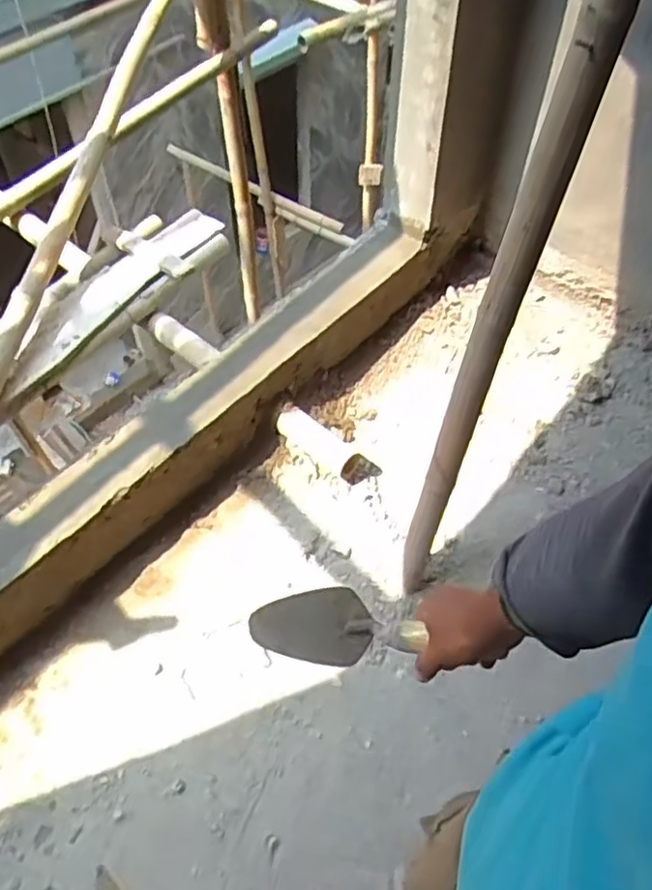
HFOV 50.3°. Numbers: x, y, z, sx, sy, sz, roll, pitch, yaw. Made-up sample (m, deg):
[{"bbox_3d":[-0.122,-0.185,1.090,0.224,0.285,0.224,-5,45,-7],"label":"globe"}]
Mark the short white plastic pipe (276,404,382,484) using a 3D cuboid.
[{"bbox_3d":[0.004,0.006,1.653,0.274,0.085,0.089,35,53,-3],"label":"short white plastic pipe"}]

